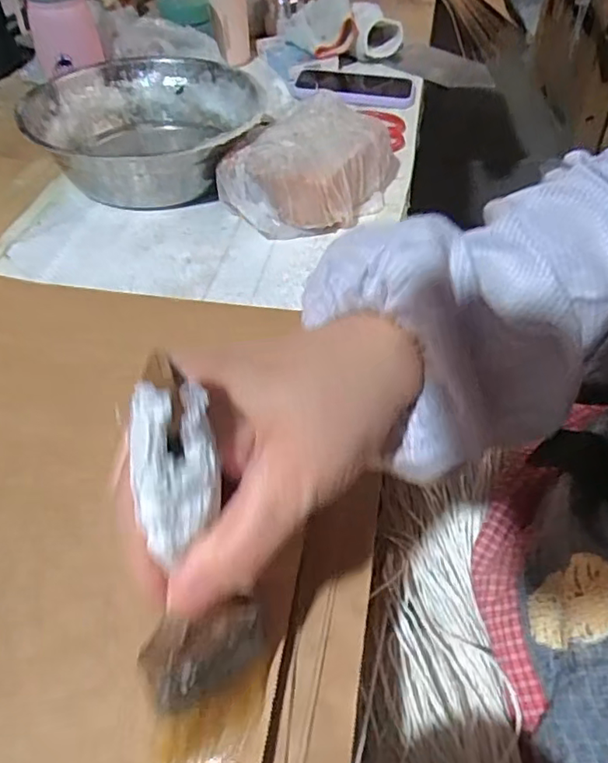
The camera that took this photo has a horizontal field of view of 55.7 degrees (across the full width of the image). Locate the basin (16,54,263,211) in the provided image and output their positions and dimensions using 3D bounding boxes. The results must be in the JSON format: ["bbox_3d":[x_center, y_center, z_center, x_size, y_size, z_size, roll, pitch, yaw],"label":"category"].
[{"bbox_3d":[-0.158,-0.249,0.586,0.214,0.078,0.218,0,49,0],"label":"basin"}]

